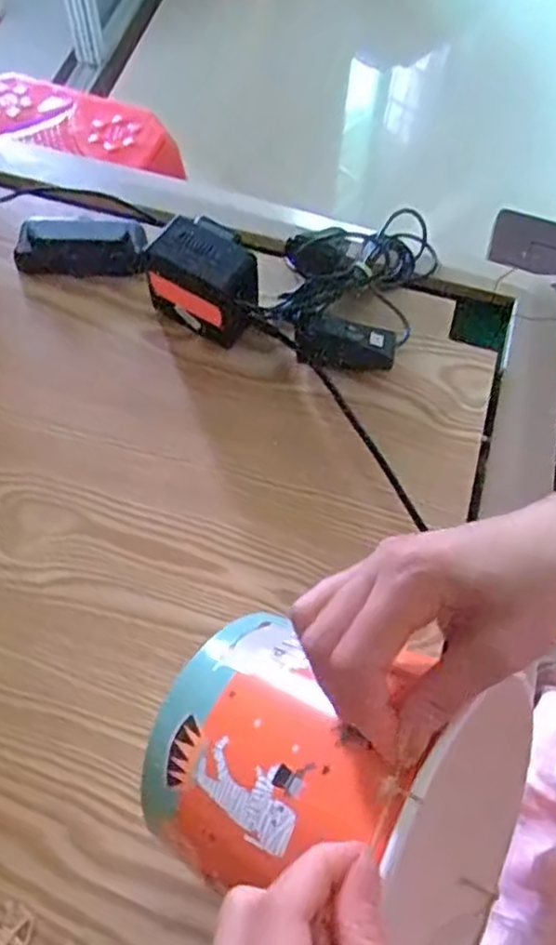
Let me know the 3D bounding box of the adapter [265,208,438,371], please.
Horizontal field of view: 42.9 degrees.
[{"bbox_3d":[0.064,-0.158,0.578,0.109,0.050,0.167,20,63,8],"label":"adapter"}]

